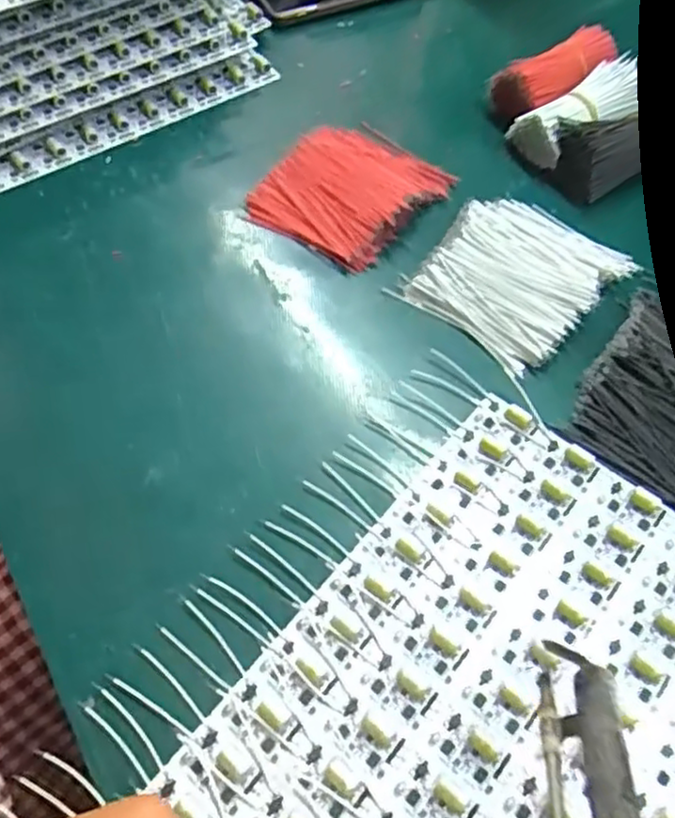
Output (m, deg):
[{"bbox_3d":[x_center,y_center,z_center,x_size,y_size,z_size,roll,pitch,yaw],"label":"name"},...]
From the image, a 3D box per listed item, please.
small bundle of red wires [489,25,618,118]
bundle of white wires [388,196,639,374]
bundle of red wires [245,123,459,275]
[{"bbox_3d":[0.148,-0.225,0.475,0.094,0.035,0.040,-30,64,-17],"label":"small bundle of red wires"},{"bbox_3d":[0.105,-0.081,0.396,0.092,0.021,0.112,40,66,20],"label":"bundle of white wires"},{"bbox_3d":[0.008,-0.135,0.430,0.085,0.026,0.102,37,65,19],"label":"bundle of red wires"}]

